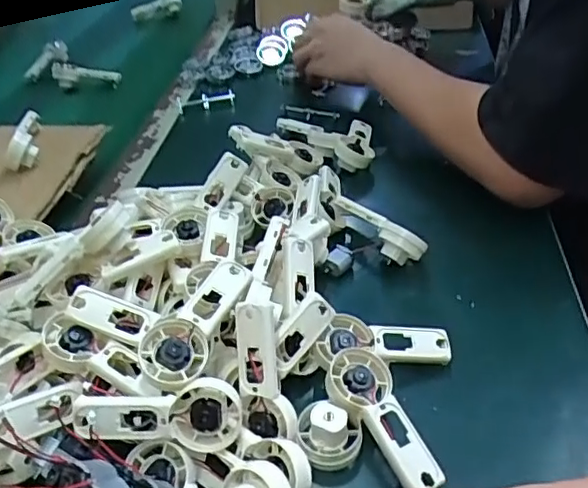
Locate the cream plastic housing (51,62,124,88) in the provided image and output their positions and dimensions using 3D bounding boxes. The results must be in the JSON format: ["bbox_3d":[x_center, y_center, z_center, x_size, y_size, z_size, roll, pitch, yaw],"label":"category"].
[{"bbox_3d":[-0.277,-0.224,0.783,0.093,0.025,0.026,10,41,17],"label":"cream plastic housing"}]

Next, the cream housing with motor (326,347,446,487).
[{"bbox_3d":[0.054,0.104,0.353,0.041,0.017,0.093,-20,54,-18],"label":"cream housing with motor"}]

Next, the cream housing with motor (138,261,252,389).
[{"bbox_3d":[-0.062,0.047,0.365,0.040,0.024,0.090,26,56,4],"label":"cream housing with motor"}]

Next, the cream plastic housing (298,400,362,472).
[{"bbox_3d":[0.021,0.113,0.350,0.037,0.027,0.033,5,40,12],"label":"cream plastic housing"}]

